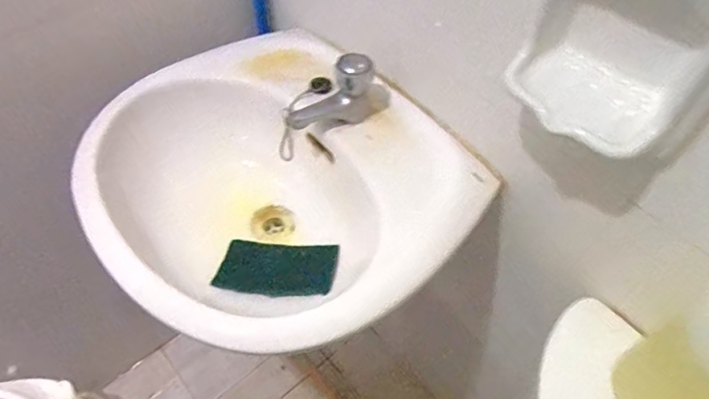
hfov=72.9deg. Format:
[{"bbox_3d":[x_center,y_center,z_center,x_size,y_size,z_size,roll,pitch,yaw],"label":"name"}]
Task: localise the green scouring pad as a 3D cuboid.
[{"bbox_3d":[-0.094,0.085,0.596,0.142,0.017,0.073,5,55,2],"label":"green scouring pad"}]

